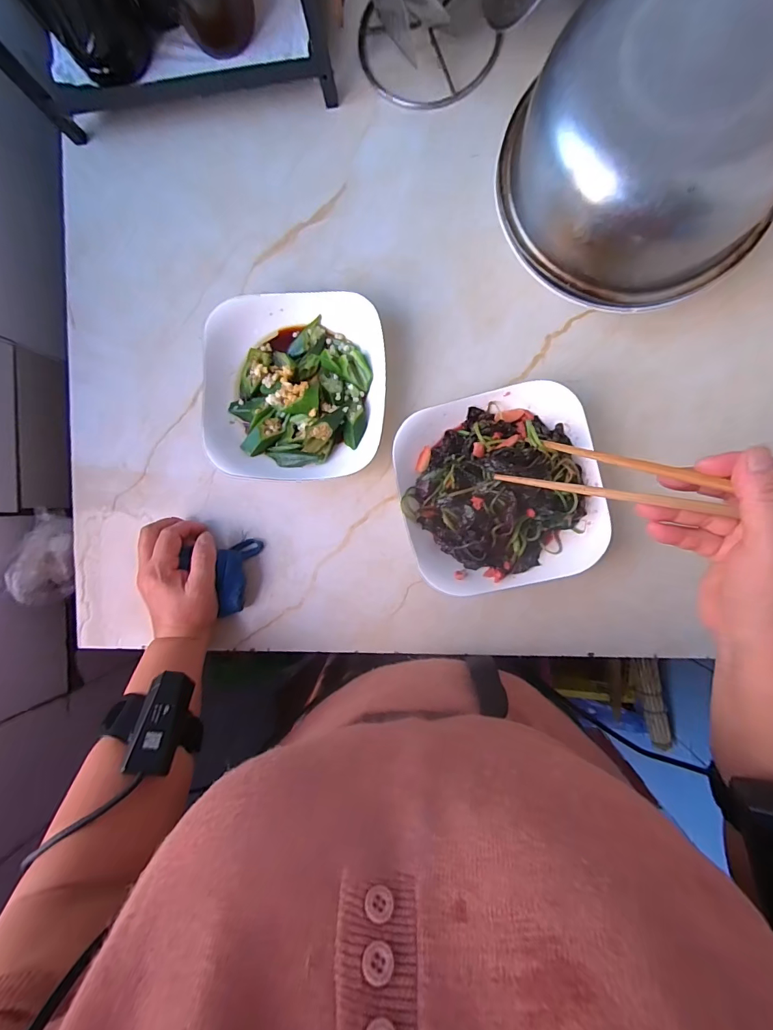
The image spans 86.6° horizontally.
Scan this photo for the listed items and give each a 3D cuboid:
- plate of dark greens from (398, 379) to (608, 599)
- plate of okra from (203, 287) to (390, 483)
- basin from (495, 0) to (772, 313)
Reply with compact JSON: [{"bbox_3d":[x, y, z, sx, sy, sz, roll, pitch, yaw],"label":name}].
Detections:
[{"bbox_3d":[0.105,-0.022,0.387,0.175,0.056,0.180,-14,90,6],"label":"plate of dark greens"},{"bbox_3d":[-0.091,-0.126,0.412,0.175,0.040,0.178,0,92,6],"label":"plate of okra"},{"bbox_3d":[0.192,-0.264,0.299,0.185,0.096,0.179,0,89,4],"label":"basin"}]

